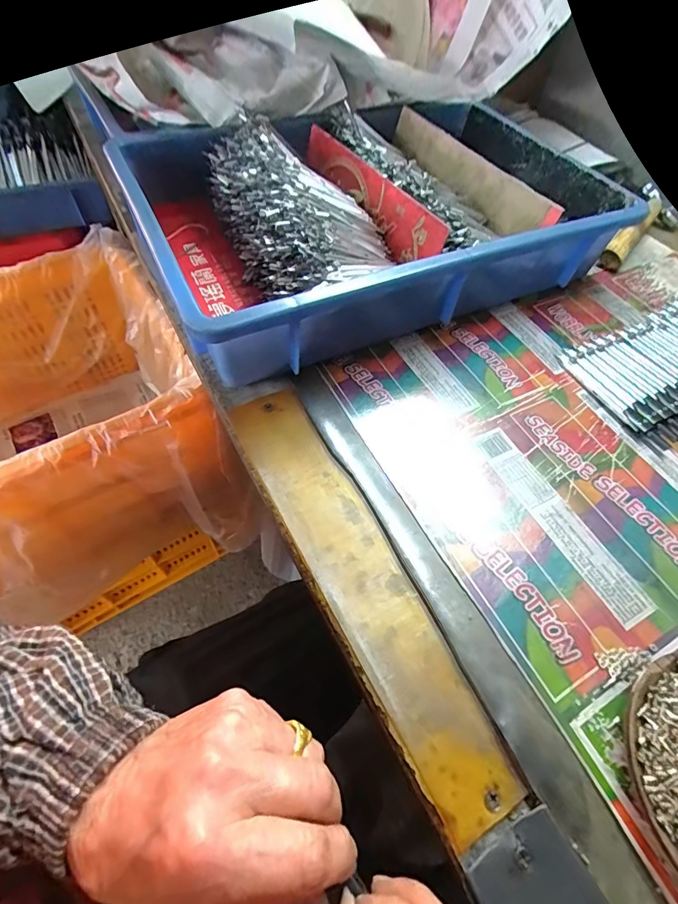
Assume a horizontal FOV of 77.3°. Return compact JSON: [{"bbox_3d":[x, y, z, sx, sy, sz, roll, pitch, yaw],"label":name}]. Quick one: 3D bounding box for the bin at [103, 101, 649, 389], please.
[{"bbox_3d":[0.034,-0.231,0.412,0.413,0.090,0.286,-21,60,-15],"label":"bin"}]

